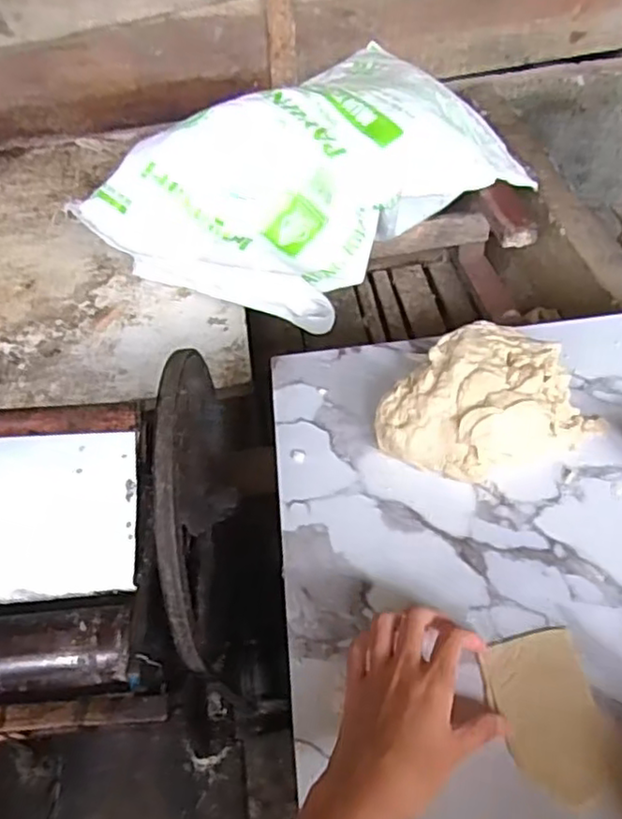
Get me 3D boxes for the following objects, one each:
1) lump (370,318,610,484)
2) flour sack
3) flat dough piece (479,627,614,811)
[{"bbox_3d":[0.146,-0.004,0.559,0.172,0.070,0.116,-26,52,-14],"label":"lump"},{"bbox_3d":[0.009,-0.373,1.072,0.633,0.199,0.406,-37,58,-25],"label":"flour sack"},{"bbox_3d":[0.155,0.200,0.433,0.065,0.006,0.101,-9,53,-3],"label":"flat dough piece"}]

